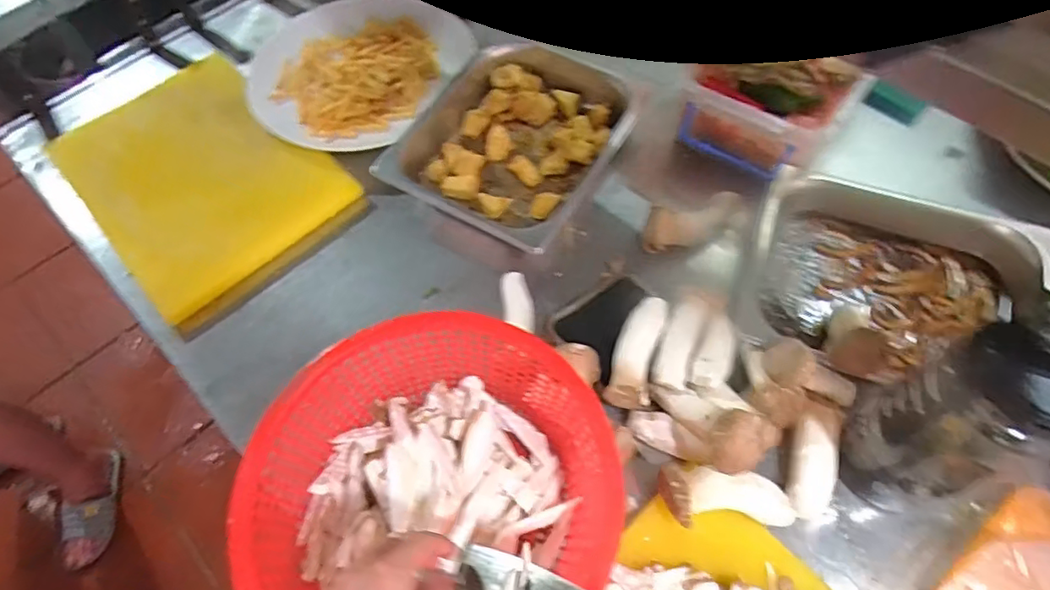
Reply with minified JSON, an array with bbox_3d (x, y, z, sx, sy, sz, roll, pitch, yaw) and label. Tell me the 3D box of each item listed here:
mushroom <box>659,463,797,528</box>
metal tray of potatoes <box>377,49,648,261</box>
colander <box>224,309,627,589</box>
[{"bbox_3d":[0.200,0.199,0.584,0.126,0.045,0.056,-2,61,1],"label":"mushroom"},{"bbox_3d":[-0.009,-0.214,0.850,0.264,0.080,0.324,28,66,16],"label":"metal tray of potatoes"},{"bbox_3d":[-0.085,0.186,0.578,0.334,0.107,0.324,-1,61,2],"label":"colander"}]

